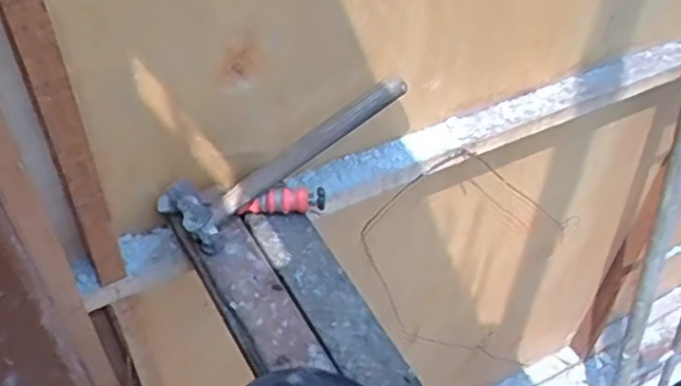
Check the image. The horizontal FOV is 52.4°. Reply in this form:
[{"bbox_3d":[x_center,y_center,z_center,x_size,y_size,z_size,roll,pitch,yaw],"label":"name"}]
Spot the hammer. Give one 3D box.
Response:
[{"bbox_3d":[-0.064,-0.048,0.871,0.337,0.055,0.096,-34,55,-11],"label":"hammer"}]

